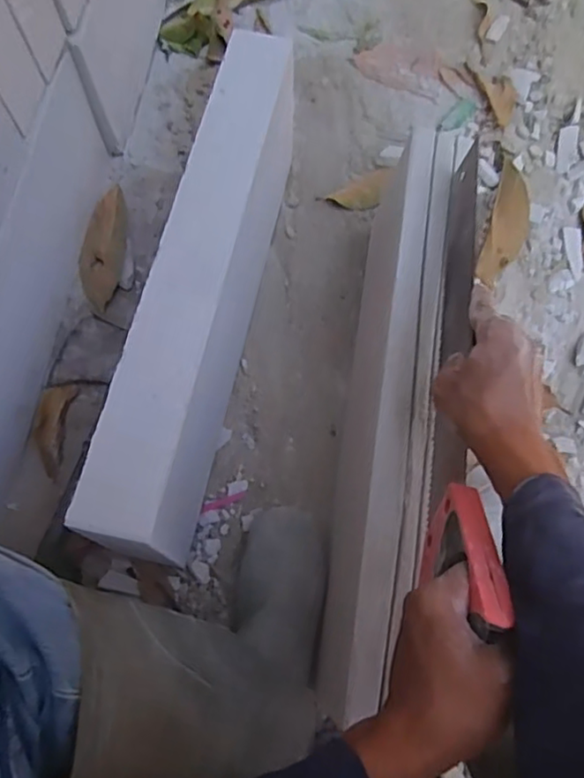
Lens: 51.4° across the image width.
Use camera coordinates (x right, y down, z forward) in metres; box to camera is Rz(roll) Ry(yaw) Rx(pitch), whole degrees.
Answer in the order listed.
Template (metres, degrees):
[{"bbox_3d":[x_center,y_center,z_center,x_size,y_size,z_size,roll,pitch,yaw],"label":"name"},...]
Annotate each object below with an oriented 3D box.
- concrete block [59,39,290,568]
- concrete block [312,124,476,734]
[{"bbox_3d":[-0.090,-0.107,0.691,0.086,0.224,0.574,11,70,5],"label":"concrete block"},{"bbox_3d":[0.102,0.013,0.660,0.069,0.191,0.555,10,73,2],"label":"concrete block"}]

